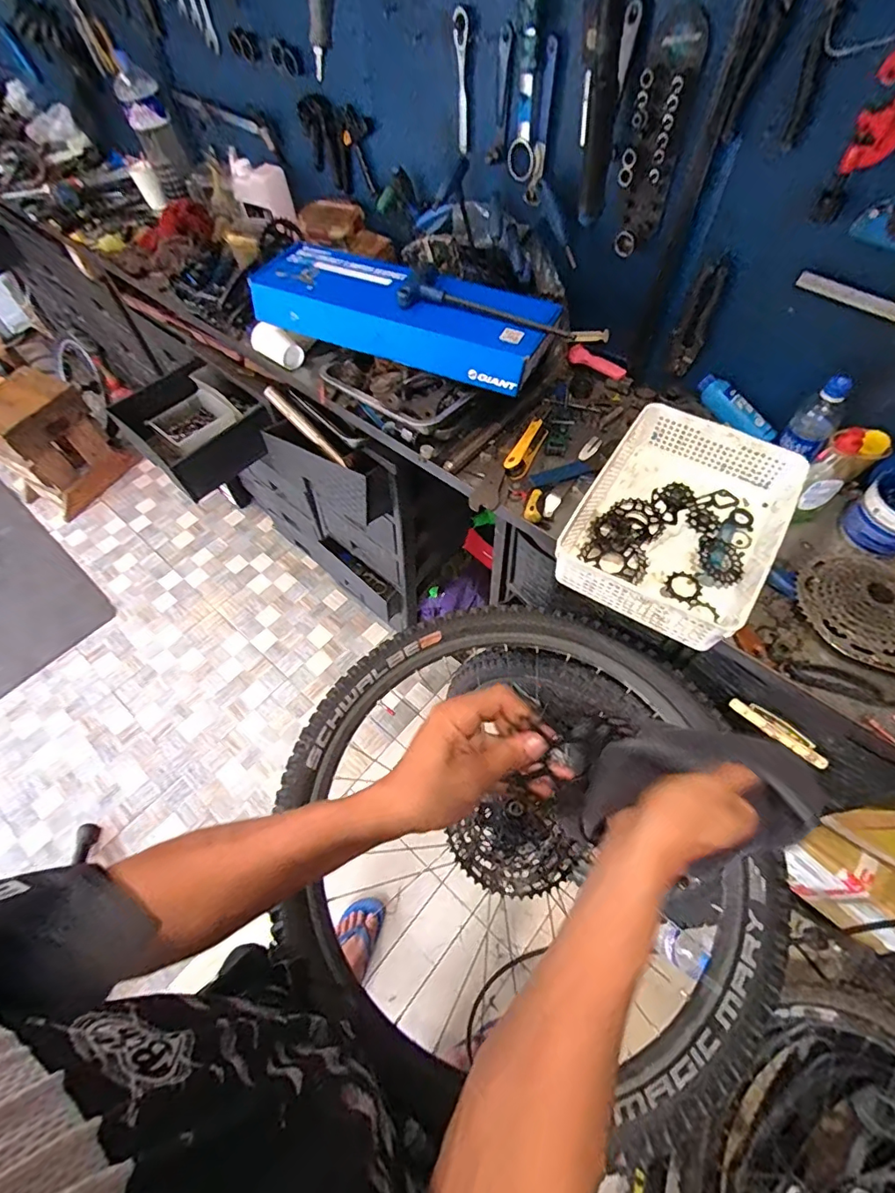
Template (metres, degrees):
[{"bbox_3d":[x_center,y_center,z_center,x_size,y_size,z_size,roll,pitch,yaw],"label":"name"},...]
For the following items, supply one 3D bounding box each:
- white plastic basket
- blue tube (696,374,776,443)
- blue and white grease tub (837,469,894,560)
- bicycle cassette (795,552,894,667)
[{"bbox_3d":[0.332,-0.110,0.725,0.250,0.088,0.326,29,64,18],"label":"white plastic basket"},{"bbox_3d":[0.490,-0.315,0.850,0.149,0.035,0.040,42,67,5],"label":"blue tube"},{"bbox_3d":[0.653,-0.118,0.739,0.102,0.094,0.101,-1,58,2],"label":"blue and white grease tub"},{"bbox_3d":[0.576,0.007,0.676,0.173,0.034,0.172,-1,58,2],"label":"bicycle cassette"}]

